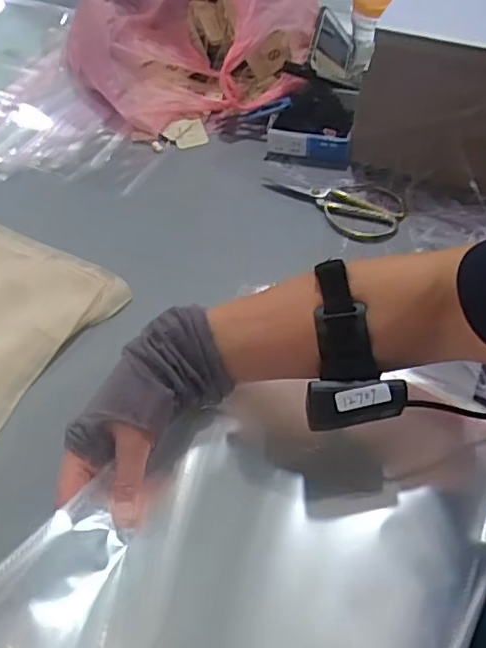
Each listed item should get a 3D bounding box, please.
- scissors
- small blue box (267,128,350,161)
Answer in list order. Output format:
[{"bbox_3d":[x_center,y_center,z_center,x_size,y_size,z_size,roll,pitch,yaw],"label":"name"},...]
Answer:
[{"bbox_3d":[0.098,-0.137,0.695,0.160,0.004,0.090,16,53,15],"label":"scissors"},{"bbox_3d":[0.077,-0.213,0.744,0.096,0.030,0.017,8,52,8],"label":"small blue box"}]

